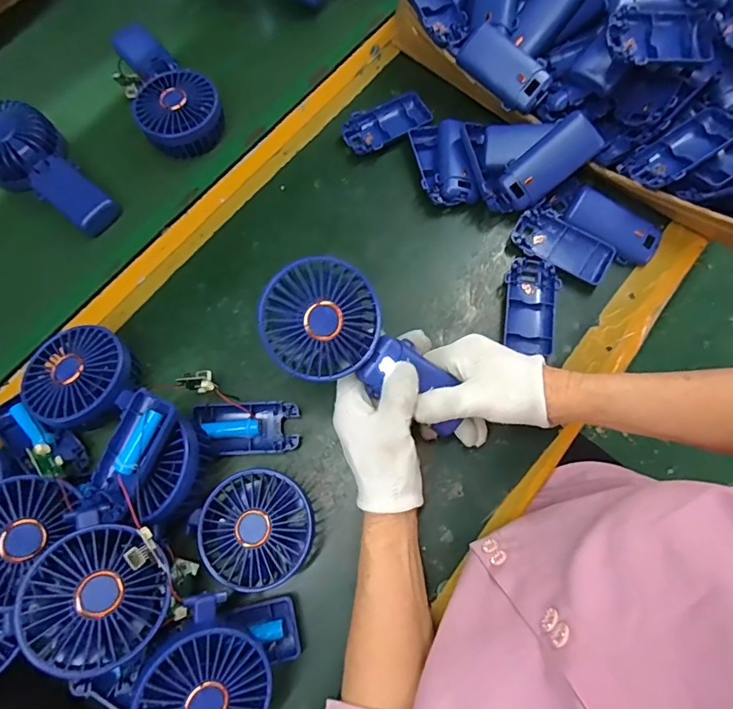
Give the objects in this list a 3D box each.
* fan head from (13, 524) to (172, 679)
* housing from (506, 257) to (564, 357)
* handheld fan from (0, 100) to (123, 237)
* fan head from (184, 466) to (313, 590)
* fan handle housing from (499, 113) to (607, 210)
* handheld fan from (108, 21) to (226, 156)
[{"bbox_3d":[-0.175,0.158,0.311,0.083,0.025,0.083,-19,74,-43],"label":"fan head"},{"bbox_3d":[0.156,-0.046,0.455,0.046,0.015,0.091,10,73,6],"label":"housing"},{"bbox_3d":[-0.338,-0.189,0.493,0.083,0.049,0.161,-42,75,-11],"label":"handheld fan"},{"bbox_3d":[-0.085,0.137,0.378,0.086,0.039,0.085,-1,72,2],"label":"fan head"},{"bbox_3d":[0.172,-0.181,0.458,0.097,0.020,0.043,-38,97,25],"label":"fan handle housing"},{"bbox_3d":[-0.233,-0.312,0.530,0.083,0.039,0.211,-30,73,-7],"label":"handheld fan"}]

